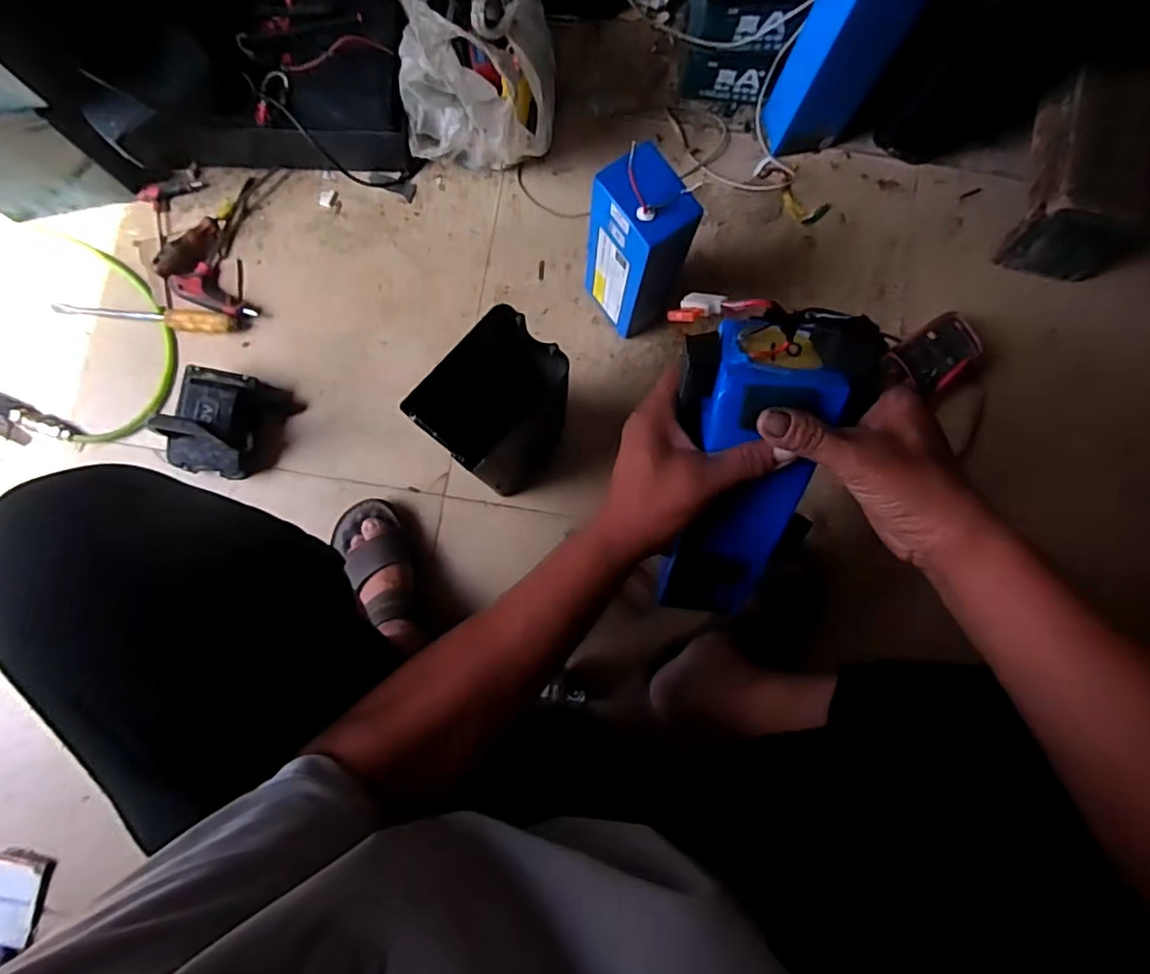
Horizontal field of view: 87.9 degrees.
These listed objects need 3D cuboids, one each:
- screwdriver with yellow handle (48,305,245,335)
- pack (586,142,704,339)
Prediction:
[{"bbox_3d":[-0.574,-0.231,0.808,0.222,0.030,0.029,5,83,0],"label":"screwdriver with yellow handle"},{"bbox_3d":[0.071,-0.277,0.708,0.075,0.287,0.099,-32,85,-4],"label":"pack"}]

